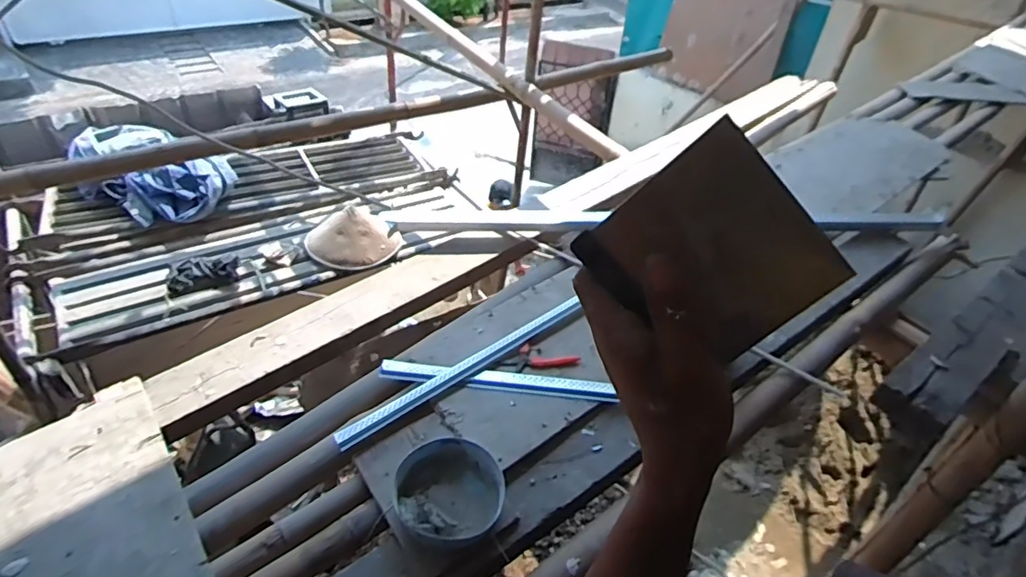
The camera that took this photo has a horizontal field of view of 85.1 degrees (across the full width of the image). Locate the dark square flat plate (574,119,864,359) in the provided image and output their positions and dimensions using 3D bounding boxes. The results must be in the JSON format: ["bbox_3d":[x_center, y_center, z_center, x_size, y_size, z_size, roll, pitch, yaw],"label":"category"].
[{"bbox_3d":[0.108,-0.016,0.305,0.109,0.103,0.006,48,13,-8],"label":"dark square flat plate"}]

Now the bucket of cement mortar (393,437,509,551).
[{"bbox_3d":[-0.105,0.324,0.889,0.158,0.078,0.165,3,38,-2],"label":"bucket of cement mortar"}]

